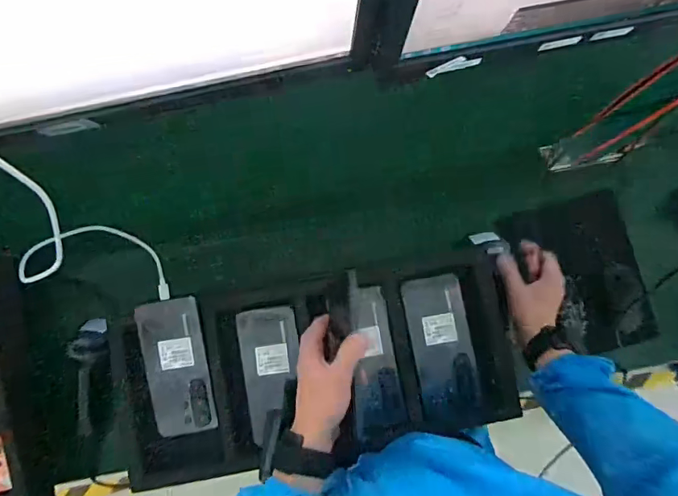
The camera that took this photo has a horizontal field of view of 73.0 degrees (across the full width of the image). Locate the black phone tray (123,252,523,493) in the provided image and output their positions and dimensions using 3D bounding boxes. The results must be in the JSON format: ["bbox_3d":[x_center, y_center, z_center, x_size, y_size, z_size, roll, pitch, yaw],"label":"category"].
[{"bbox_3d":[-0.027,0.144,0.581,0.484,0.040,0.222,-9,83,1],"label":"black phone tray"}]

